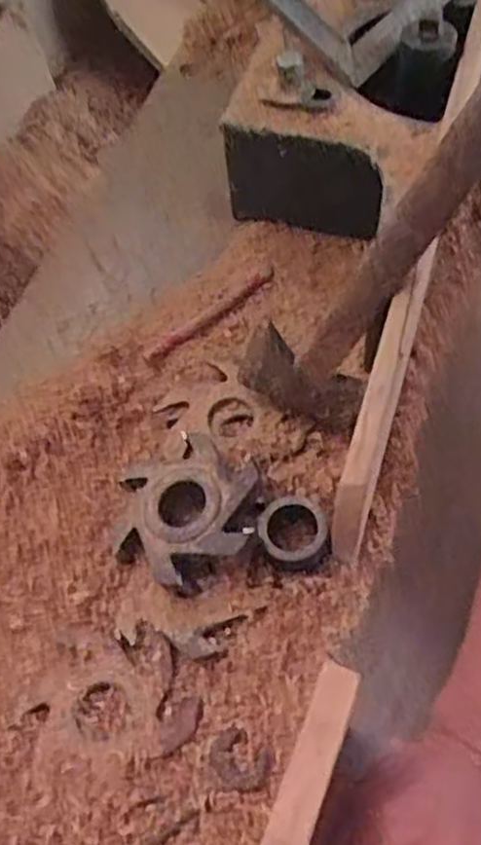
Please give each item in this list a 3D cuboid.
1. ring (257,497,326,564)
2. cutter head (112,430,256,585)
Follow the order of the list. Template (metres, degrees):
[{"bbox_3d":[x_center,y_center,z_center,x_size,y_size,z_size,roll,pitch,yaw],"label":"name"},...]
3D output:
[{"bbox_3d":[0.036,0.072,0.521,0.044,0.019,0.051,16,61,13],"label":"ring"},{"bbox_3d":[-0.037,0.058,0.532,0.101,0.034,0.092,-2,59,3],"label":"cutter head"}]

